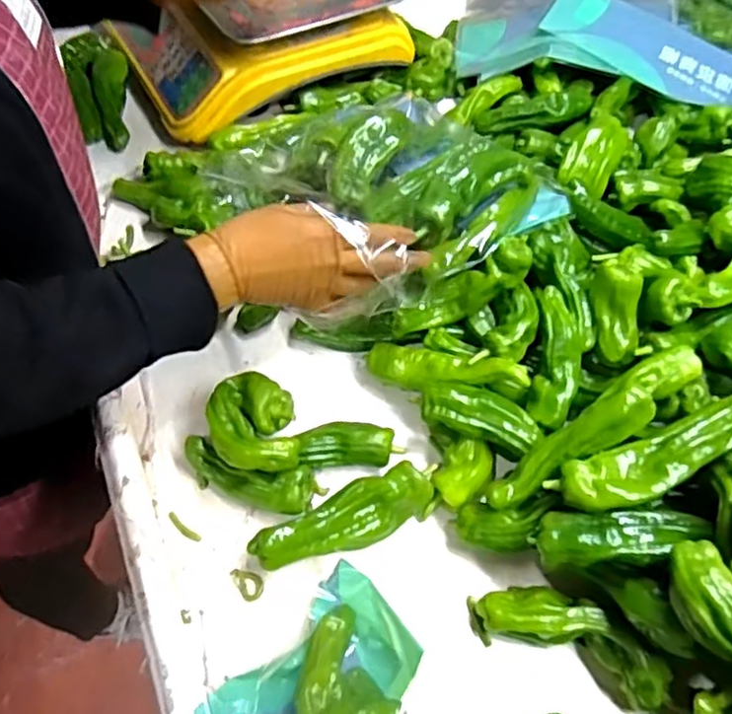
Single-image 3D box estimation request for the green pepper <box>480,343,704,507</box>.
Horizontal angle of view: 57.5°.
[{"bbox_3d":[0.184,0.053,0.527,0.205,0.040,0.043,-34,65,-8],"label":"green pepper"}]

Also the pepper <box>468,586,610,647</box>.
[{"bbox_3d":[0.131,0.198,0.515,0.100,0.028,0.042,-3,56,12],"label":"pepper"}]

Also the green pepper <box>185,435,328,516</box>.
[{"bbox_3d":[-0.098,0.103,0.560,0.119,0.032,0.044,14,57,4],"label":"green pepper"}]

